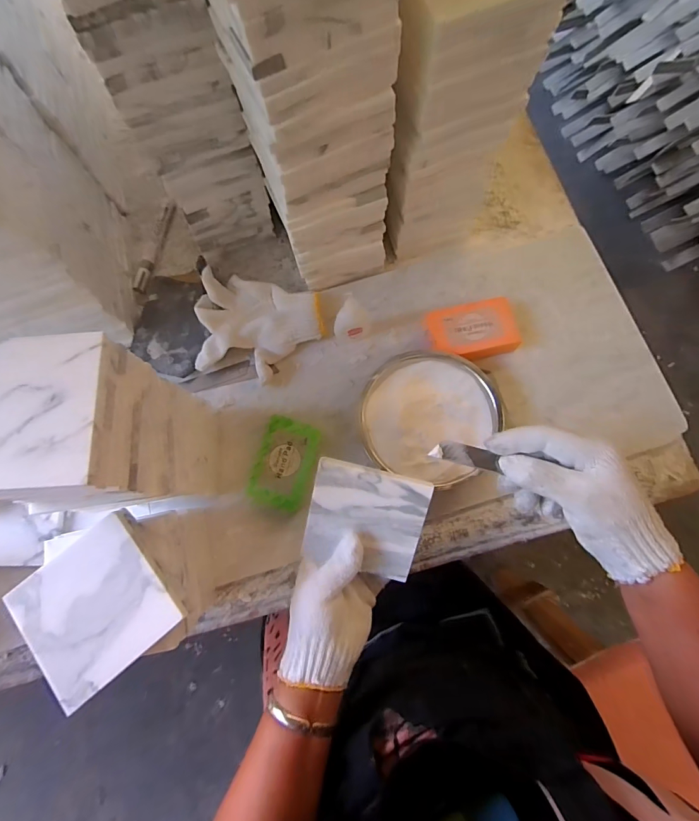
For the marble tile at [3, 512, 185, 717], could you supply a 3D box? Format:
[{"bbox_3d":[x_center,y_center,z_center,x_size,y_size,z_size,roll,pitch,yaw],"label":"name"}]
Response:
[{"bbox_3d":[-0.192,0.147,0.301,0.098,0.005,0.098,-39,79,-9],"label":"marble tile"}]

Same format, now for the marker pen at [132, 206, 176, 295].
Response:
[{"bbox_3d":[-0.265,-0.221,0.546,0.018,0.018,0.130,16,76,4],"label":"marker pen"}]

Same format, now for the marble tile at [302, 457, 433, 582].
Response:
[{"bbox_3d":[0.013,0.098,0.360,0.099,0.006,0.099,13,108,5],"label":"marble tile"}]

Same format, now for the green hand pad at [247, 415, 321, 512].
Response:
[{"bbox_3d":[-0.071,0.058,0.441,0.060,0.031,0.093,14,76,3],"label":"green hand pad"}]

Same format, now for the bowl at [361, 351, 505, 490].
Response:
[{"bbox_3d":[0.086,0.008,0.440,0.139,0.044,0.136,0,76,0],"label":"bowl"}]

